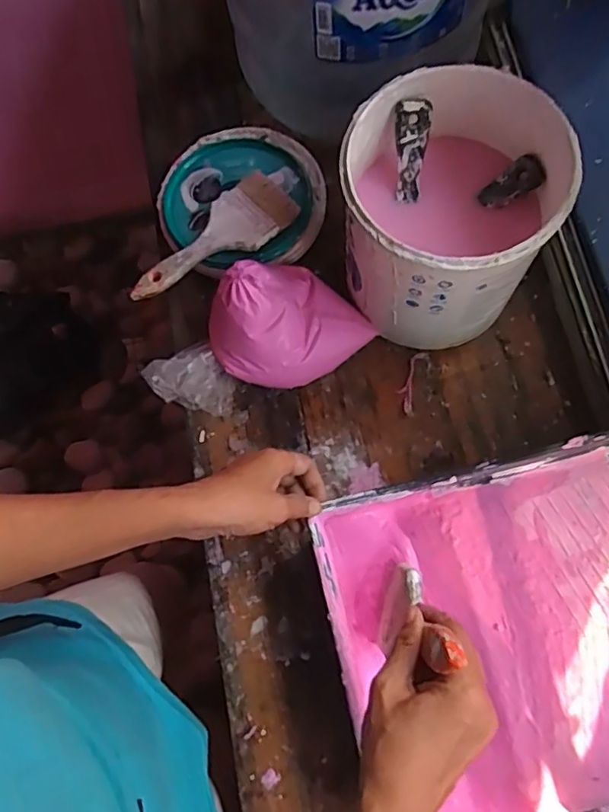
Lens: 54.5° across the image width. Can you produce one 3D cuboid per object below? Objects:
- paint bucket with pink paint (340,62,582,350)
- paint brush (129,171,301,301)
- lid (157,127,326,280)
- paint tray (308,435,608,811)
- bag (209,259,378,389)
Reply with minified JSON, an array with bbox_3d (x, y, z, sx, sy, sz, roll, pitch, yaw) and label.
[{"bbox_3d":[0.125,-0.159,0.534,0.175,0.183,0.169,4,73,3],"label":"paint bucket with pink paint"},{"bbox_3d":[-0.096,-0.170,0.606,0.188,0.015,0.073,-40,75,-10],"label":"paint brush"},{"bbox_3d":[-0.068,-0.225,0.641,0.175,0.022,0.168,-1,72,2],"label":"lid"},{"bbox_3d":[0.204,0.179,0.479,0.348,0.101,0.269,-14,72,-2],"label":"paint tray"},{"bbox_3d":[-0.020,-0.085,0.582,0.146,0.096,0.116,-33,74,-8],"label":"bag"}]

